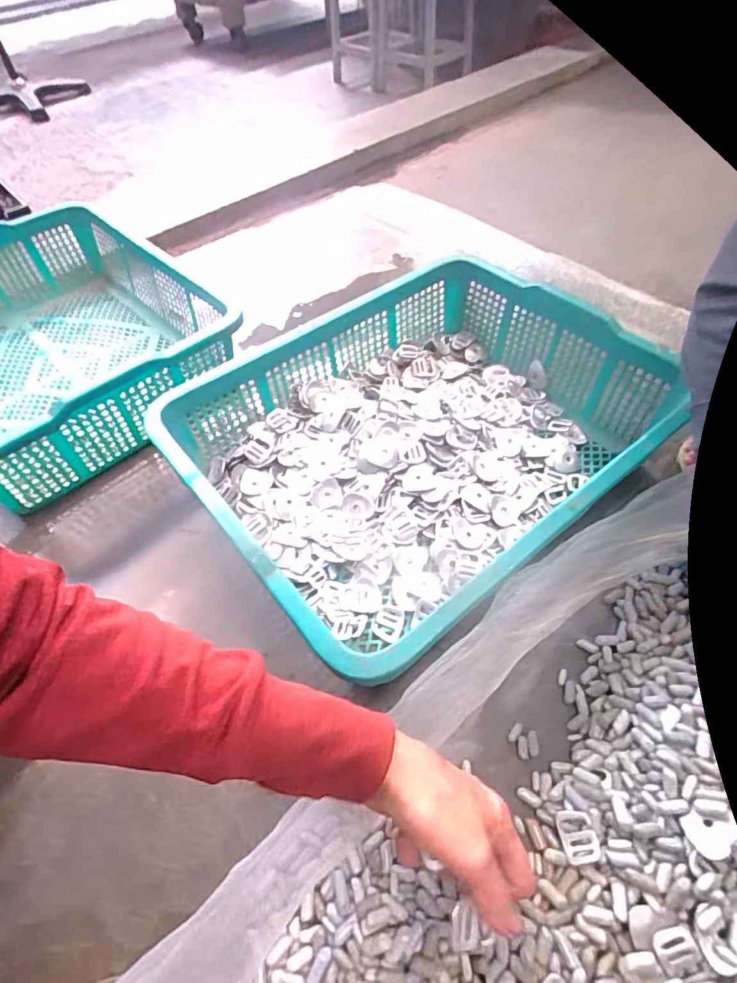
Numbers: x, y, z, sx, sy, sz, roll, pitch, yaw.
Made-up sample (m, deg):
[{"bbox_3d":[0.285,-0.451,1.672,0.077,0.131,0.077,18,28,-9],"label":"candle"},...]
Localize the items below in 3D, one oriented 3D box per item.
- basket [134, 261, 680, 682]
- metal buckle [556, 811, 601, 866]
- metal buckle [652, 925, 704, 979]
[{"bbox_3d":[0.062,-0.063,0.548,0.467,0.127,0.369,-35,59,-19],"label":"basket"},{"bbox_3d":[0.152,0.250,0.364,0.026,0.004,0.032,-17,46,20],"label":"metal buckle"},{"bbox_3d":[0.201,0.299,0.324,0.026,0.005,0.026,-28,72,6],"label":"metal buckle"}]

